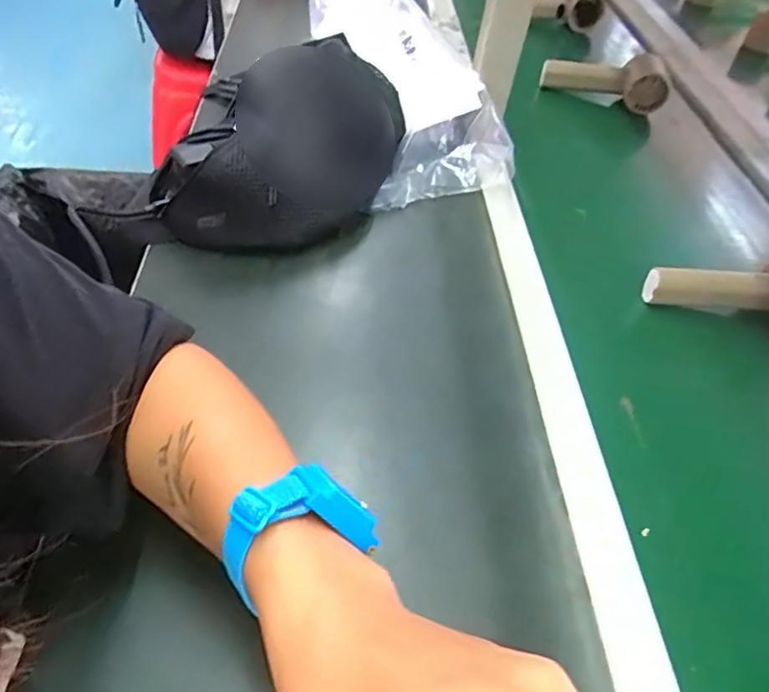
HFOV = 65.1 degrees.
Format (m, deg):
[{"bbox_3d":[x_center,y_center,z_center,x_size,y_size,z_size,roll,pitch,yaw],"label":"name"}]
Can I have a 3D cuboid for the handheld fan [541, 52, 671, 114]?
[{"bbox_3d":[0.297,-0.353,0.816,0.163,0.067,0.058,20,49,14],"label":"handheld fan"}]

